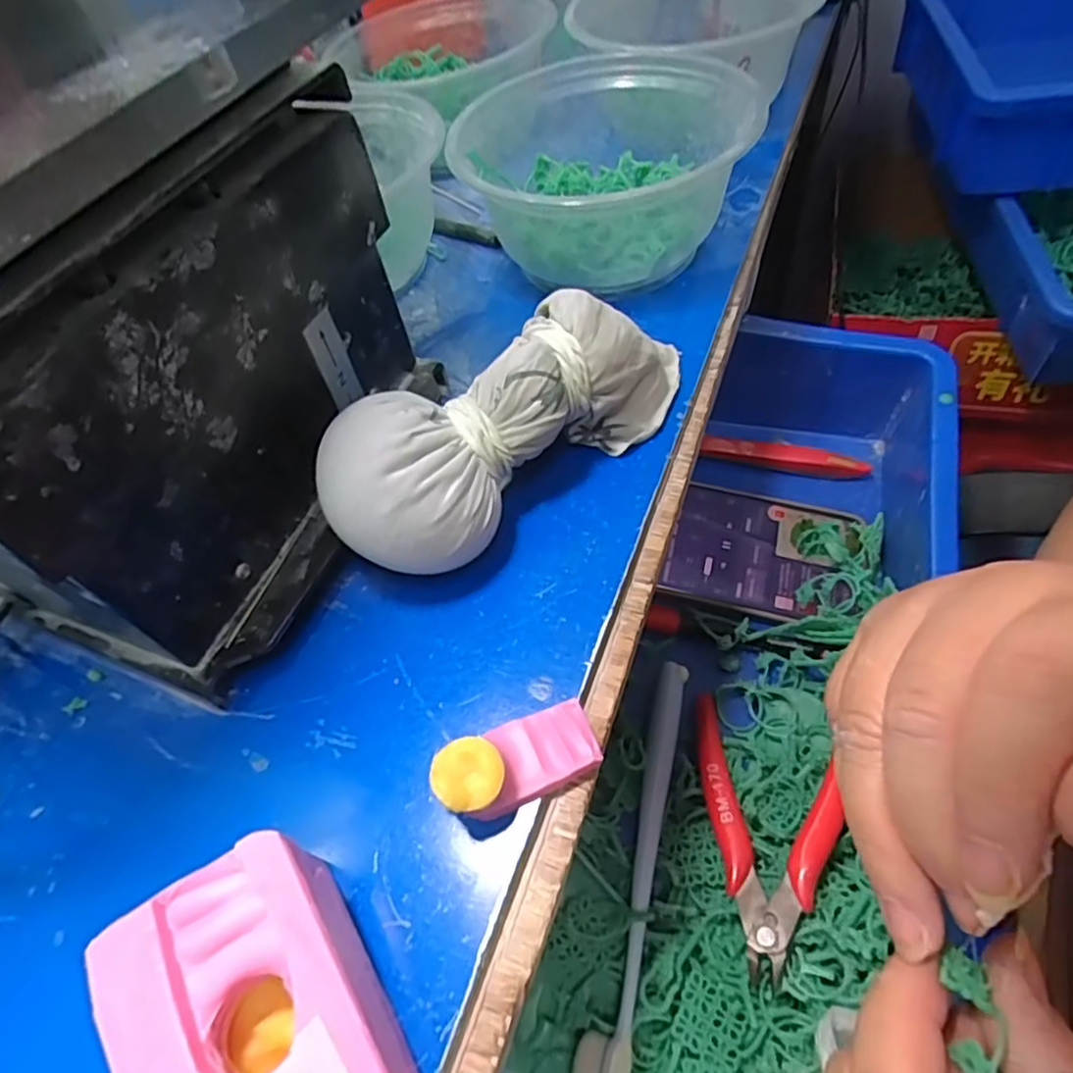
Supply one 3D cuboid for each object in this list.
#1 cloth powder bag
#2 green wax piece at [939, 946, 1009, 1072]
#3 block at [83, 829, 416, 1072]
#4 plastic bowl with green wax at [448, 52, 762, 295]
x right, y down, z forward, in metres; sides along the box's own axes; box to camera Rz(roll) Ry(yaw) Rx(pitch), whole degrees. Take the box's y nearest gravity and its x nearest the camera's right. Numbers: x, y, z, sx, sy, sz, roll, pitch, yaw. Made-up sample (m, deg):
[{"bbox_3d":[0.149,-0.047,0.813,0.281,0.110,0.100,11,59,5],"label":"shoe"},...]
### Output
[{"bbox_3d":[-0.003,-0.044,0.235,0.152,0.054,0.052,-40,58,-19],"label":"cloth powder bag"},{"bbox_3d":[0.093,0.103,0.140,0.008,0.004,0.026,6,63,5],"label":"green wax piece"},{"bbox_3d":[-0.059,0.109,0.144,0.050,0.035,0.069,-33,56,-15],"label":"block"},{"bbox_3d":[0.032,-0.168,0.314,0.123,0.077,0.121,-4,54,6],"label":"plastic bowl with green wax"}]

